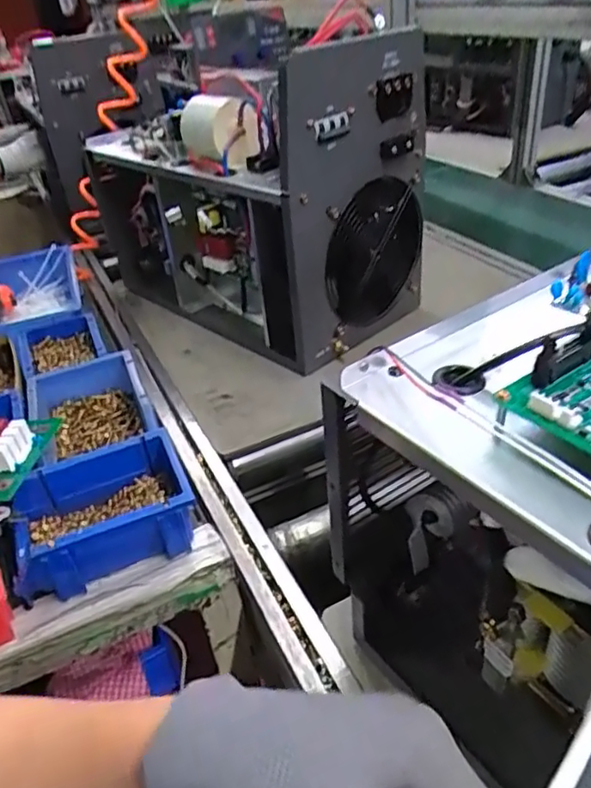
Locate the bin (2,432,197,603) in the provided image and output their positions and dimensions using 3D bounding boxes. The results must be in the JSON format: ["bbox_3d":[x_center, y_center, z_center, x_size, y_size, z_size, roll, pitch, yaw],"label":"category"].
[{"bbox_3d":[-0.175,0.116,0.551,0.158,0.083,0.100,-17,37,-15],"label":"bin"}]

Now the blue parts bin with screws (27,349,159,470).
[{"bbox_3d":[-0.222,0.032,0.657,0.127,0.065,0.191,-18,37,-16],"label":"blue parts bin with screws"}]

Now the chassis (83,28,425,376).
[{"bbox_3d":[-0.076,-0.317,0.929,0.286,0.377,0.501,-29,41,-28],"label":"chassis"}]

